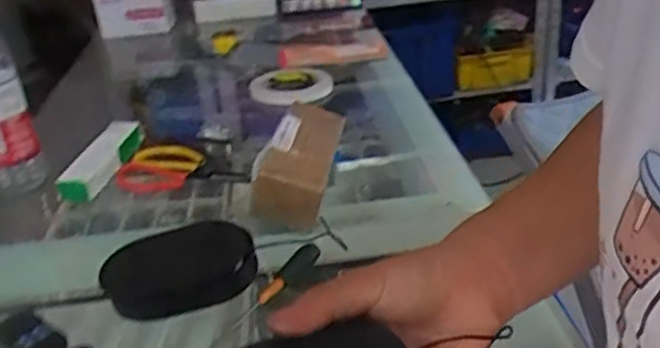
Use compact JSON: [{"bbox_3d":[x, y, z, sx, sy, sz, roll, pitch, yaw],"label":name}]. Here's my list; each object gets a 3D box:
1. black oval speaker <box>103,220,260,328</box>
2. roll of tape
[{"bbox_3d":[-0.115,0.074,0.508,0.119,0.042,0.066,-12,29,-13],"label":"black oval speaker"},{"bbox_3d":[-0.058,-0.130,0.941,0.117,0.024,0.115,-4,28,2],"label":"roll of tape"}]

